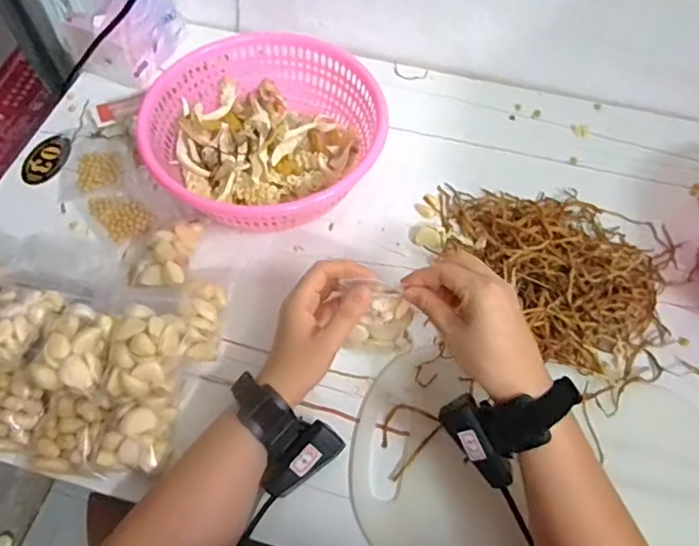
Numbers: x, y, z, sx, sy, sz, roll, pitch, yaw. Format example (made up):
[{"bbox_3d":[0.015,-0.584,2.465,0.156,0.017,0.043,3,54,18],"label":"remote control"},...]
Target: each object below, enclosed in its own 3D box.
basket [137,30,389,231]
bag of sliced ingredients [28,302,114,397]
[{"bbox_3d":[-0.082,-0.152,0.593,0.241,0.100,0.207,37,66,18],"label":"basket"},{"bbox_3d":[-0.238,0.066,0.475,0.057,0.034,0.075,8,60,3],"label":"bag of sliced ingredients"}]

